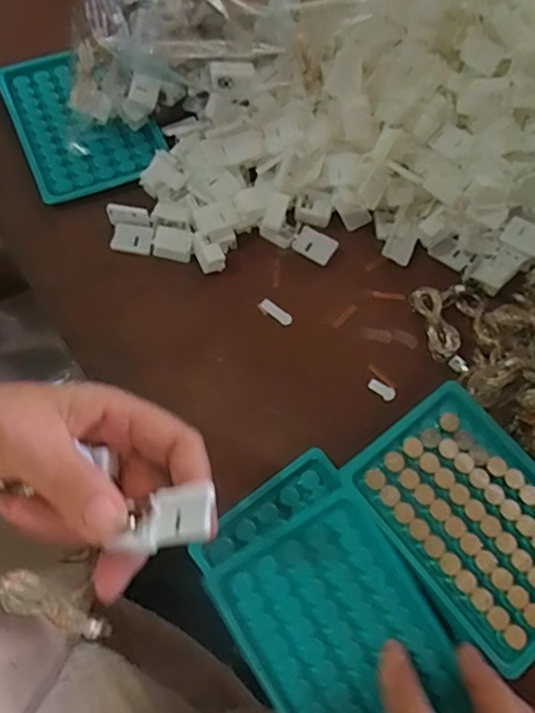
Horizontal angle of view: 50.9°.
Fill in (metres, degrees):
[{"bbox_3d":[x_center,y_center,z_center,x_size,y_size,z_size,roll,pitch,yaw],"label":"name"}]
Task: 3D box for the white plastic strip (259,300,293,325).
[{"bbox_3d":[0.006,-0.029,0.374,0.023,0.004,0.008,34,74,11],"label":"white plastic strip"}]

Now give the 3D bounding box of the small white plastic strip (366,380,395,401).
[{"bbox_3d":[0.073,0.021,0.358,0.018,0.004,0.009,28,72,10],"label":"small white plastic strip"}]

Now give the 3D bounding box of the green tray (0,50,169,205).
[{"bbox_3d":[-0.135,-0.175,0.410,0.092,0.021,0.128,-22,72,-11],"label":"green tray"}]

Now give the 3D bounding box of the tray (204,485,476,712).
[{"bbox_3d":[0.041,0.146,0.285,0.092,0.009,0.130,-31,73,-11],"label":"tray"}]

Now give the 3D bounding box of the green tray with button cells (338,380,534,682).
[{"bbox_3d":[0.117,0.088,0.314,0.095,0.013,0.131,-35,75,-15],"label":"green tray with button cells"}]

